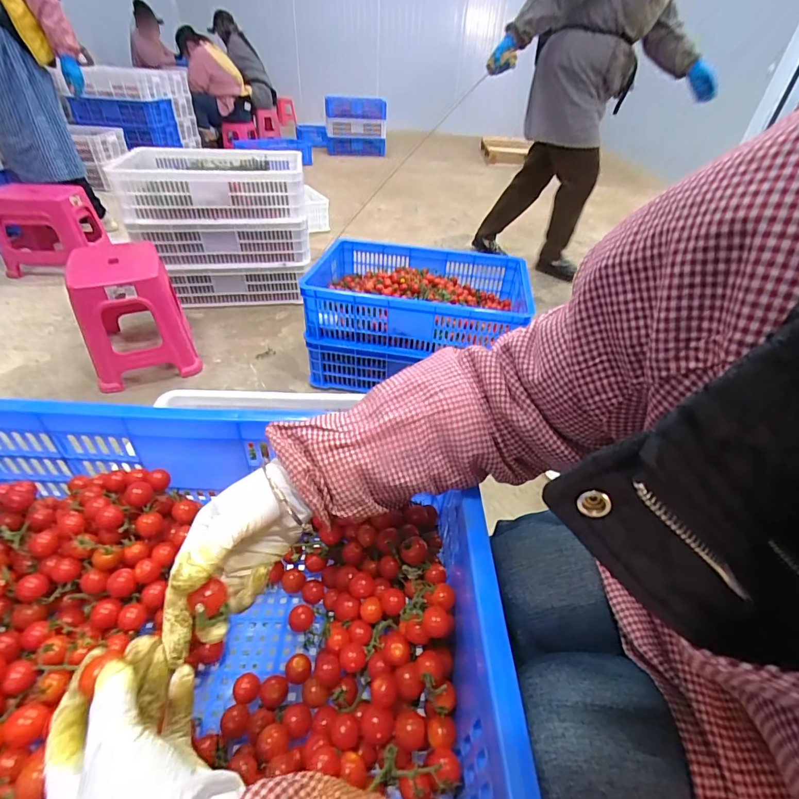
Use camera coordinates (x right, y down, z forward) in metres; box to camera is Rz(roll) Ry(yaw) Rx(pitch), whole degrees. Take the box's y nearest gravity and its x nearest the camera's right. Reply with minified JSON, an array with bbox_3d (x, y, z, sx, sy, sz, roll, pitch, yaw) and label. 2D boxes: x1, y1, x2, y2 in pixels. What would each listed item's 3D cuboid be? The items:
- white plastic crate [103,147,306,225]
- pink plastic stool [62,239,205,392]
[{"bbox_3d":[-0.685,-0.815,1.554,0.606,0.171,0.483,-5,40,-11],"label":"white plastic crate"},{"bbox_3d":[-0.821,-0.265,1.263,0.264,0.331,0.323,-19,45,-26],"label":"pink plastic stool"}]

